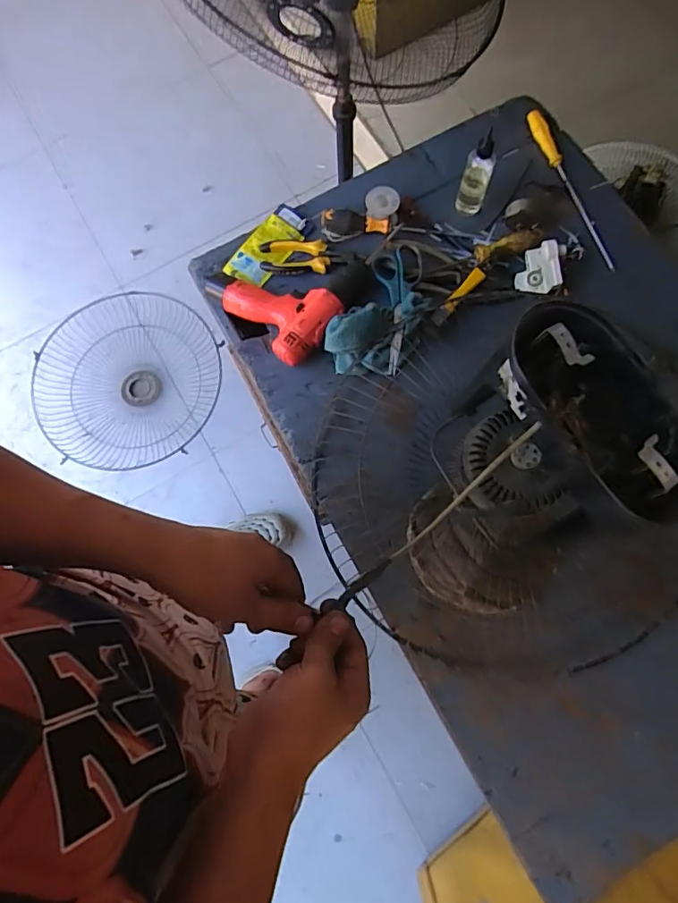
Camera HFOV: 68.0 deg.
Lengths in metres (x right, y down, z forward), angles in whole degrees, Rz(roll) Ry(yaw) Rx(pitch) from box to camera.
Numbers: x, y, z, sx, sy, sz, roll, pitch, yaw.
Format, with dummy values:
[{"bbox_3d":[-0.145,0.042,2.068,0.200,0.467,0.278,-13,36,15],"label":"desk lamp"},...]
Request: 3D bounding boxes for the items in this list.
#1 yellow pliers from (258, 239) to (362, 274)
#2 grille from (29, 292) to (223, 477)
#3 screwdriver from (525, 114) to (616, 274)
[{"bbox_3d":[-0.044,-0.303,0.773,0.157,0.027,0.057,4,77,2],"label":"yellow pliers"},{"bbox_3d":[-0.599,-0.198,1.412,0.518,0.090,0.478,0,77,1],"label":"grille"},{"bbox_3d":[0.364,-0.411,0.784,0.031,0.022,0.292,-18,77,-3],"label":"screwdriver"}]

